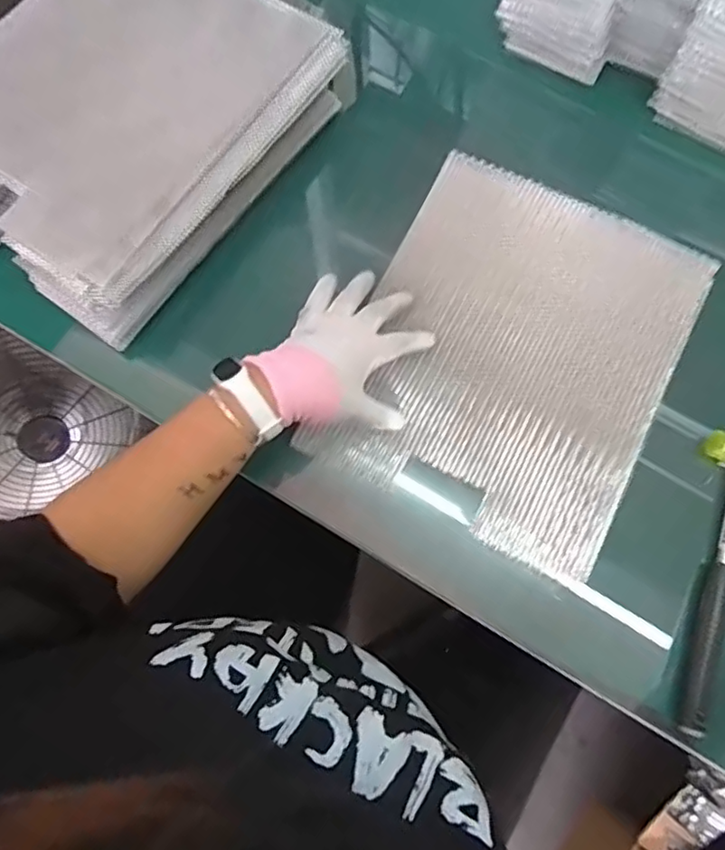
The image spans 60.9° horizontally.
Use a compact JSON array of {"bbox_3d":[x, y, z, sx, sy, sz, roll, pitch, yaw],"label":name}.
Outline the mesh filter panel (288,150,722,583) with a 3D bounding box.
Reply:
[{"bbox_3d":[0.134,-0.067,0.558,0.268,0.026,0.321,26,77,8],"label":"mesh filter panel"}]

